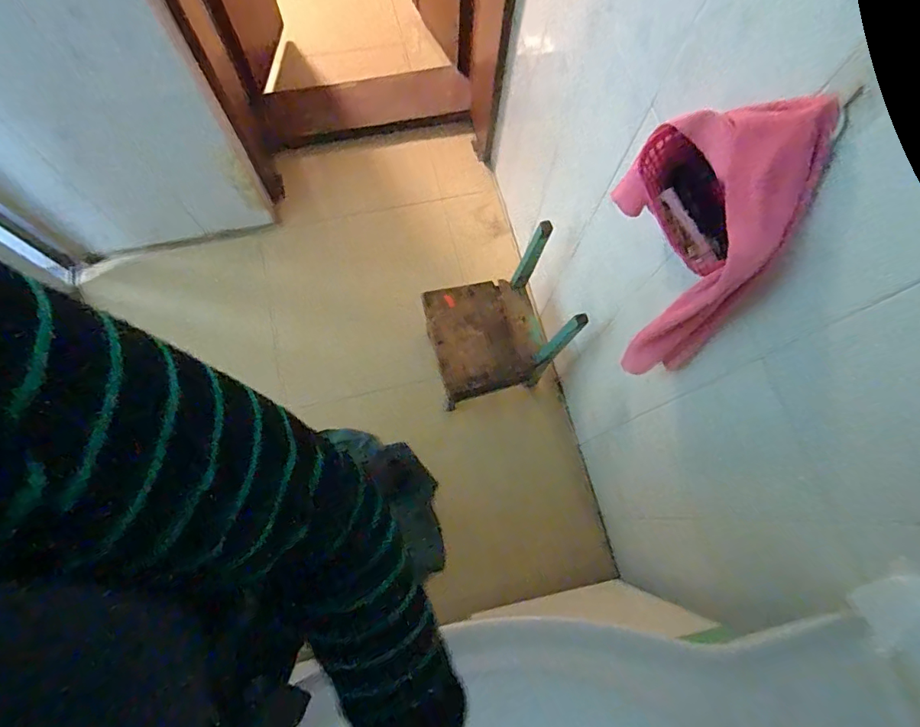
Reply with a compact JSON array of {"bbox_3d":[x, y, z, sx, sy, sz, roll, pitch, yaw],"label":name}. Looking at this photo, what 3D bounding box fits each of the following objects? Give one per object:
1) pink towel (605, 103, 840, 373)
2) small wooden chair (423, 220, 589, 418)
[{"bbox_3d":[0.297,-0.154,0.628,0.078,0.405,0.232,-15,74,-7],"label":"pink towel"},{"bbox_3d":[0.076,-0.098,1.261,0.295,0.455,0.282,-13,74,-7],"label":"small wooden chair"}]

